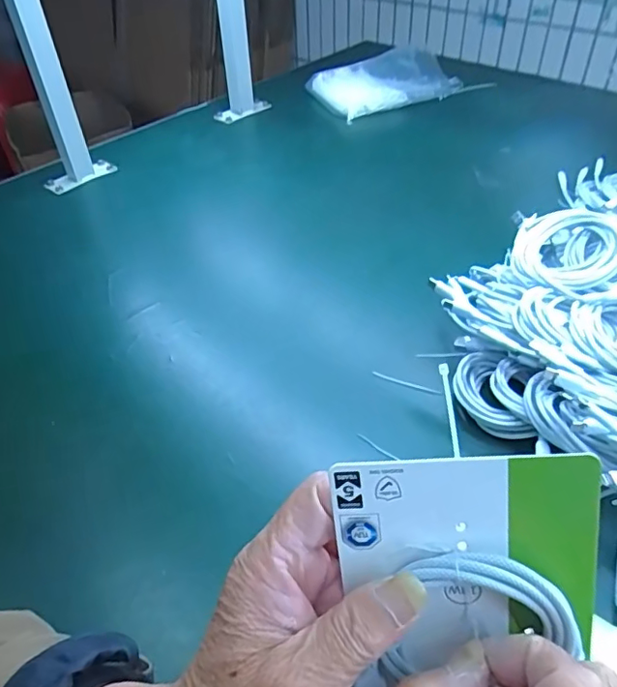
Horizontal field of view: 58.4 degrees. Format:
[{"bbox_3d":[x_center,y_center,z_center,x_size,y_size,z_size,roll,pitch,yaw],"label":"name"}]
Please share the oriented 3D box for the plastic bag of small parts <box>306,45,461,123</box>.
[{"bbox_3d":[0.139,-0.459,0.973,0.247,0.050,0.150,-19,46,-16],"label":"plastic bag of small parts"}]

